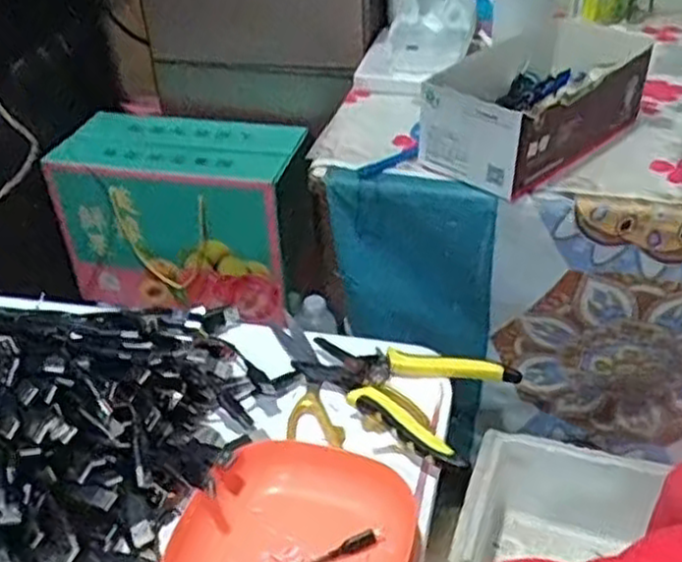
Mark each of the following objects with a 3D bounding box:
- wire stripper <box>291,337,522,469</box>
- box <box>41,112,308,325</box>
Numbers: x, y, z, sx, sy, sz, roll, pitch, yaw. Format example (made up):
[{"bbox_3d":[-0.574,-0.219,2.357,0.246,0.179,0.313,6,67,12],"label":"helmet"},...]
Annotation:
[{"bbox_3d":[0.045,0.074,0.582,0.151,0.023,0.116,20,43,27],"label":"wire stripper"},{"bbox_3d":[-0.215,-0.093,1.088,0.318,0.227,0.156,9,39,14],"label":"box"}]

